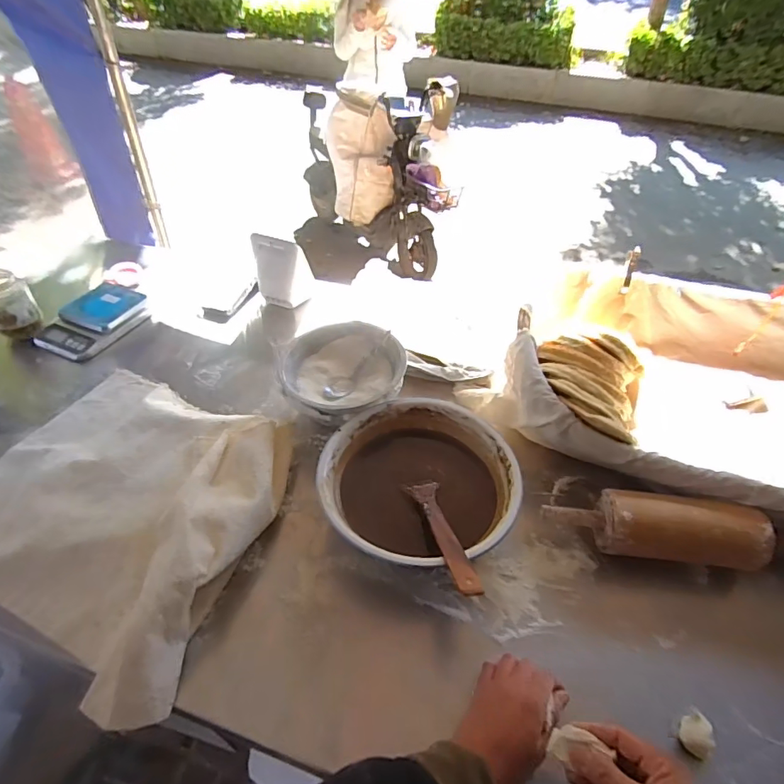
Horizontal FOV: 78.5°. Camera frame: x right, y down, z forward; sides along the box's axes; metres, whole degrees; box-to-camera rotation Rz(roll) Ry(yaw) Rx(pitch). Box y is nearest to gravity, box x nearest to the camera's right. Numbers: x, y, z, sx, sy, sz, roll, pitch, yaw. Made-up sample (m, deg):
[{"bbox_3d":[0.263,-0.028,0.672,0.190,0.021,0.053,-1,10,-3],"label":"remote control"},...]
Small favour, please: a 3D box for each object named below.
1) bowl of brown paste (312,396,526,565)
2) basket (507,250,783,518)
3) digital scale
[{"bbox_3d":[0.033,0.123,0.645,0.247,0.096,0.232,1,46,-1],"label":"bowl of brown paste"},{"bbox_3d":[0.580,0.005,0.781,0.765,0.154,0.489,13,47,10],"label":"basket"},{"bbox_3d":[-0.574,-0.140,0.924,0.130,0.039,0.186,22,49,18],"label":"digital scale"}]

